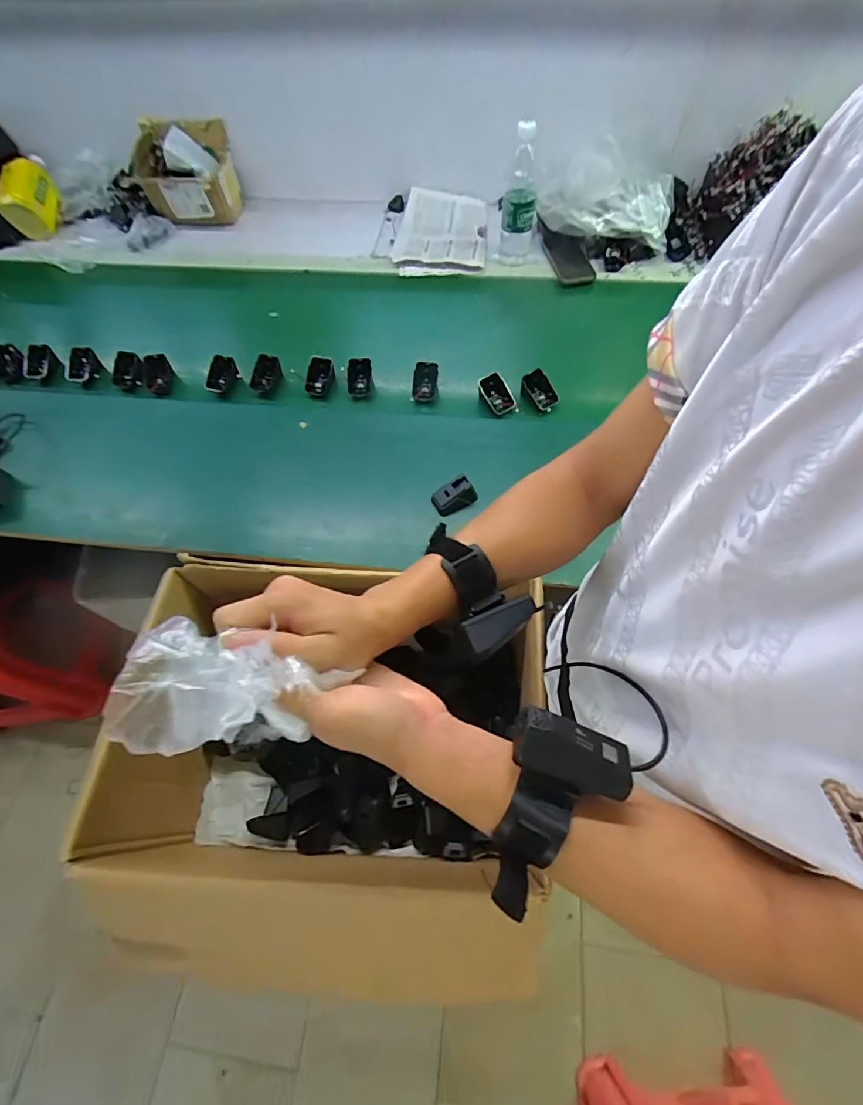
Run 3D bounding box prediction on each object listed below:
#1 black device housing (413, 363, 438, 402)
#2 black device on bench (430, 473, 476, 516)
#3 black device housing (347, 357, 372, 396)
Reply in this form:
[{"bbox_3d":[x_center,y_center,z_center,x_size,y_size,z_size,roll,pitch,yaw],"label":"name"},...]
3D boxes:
[{"bbox_3d":[-0.011,-0.302,0.820,0.046,0.043,0.061,1,62,3],"label":"black device housing"},{"bbox_3d":[0.035,-0.090,0.714,0.067,0.034,0.039,-28,65,-12],"label":"black device on bench"},{"bbox_3d":[-0.130,-0.316,0.828,0.045,0.042,0.058,-1,62,1],"label":"black device housing"}]

